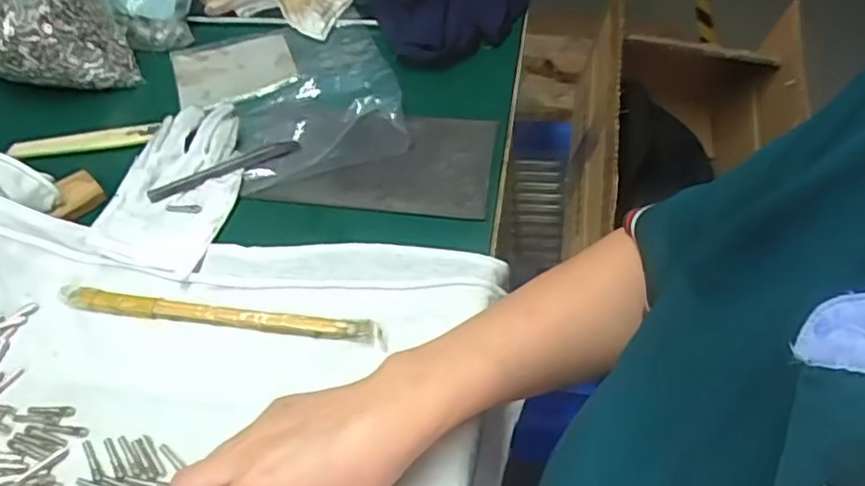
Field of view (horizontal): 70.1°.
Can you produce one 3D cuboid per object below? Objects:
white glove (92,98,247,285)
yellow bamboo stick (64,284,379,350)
[{"bbox_3d":[-0.200,-0.053,0.492,0.092,0.017,0.172,8,52,7],"label":"white glove"},{"bbox_3d":[-0.145,0.049,0.420,0.227,0.009,0.014,6,52,5],"label":"yellow bamboo stick"}]

